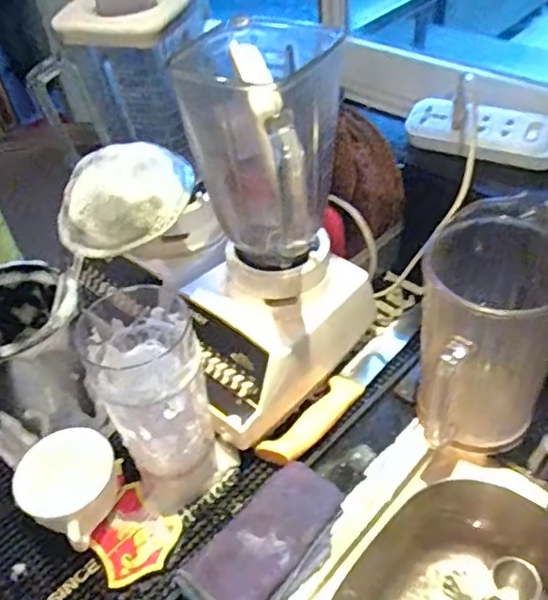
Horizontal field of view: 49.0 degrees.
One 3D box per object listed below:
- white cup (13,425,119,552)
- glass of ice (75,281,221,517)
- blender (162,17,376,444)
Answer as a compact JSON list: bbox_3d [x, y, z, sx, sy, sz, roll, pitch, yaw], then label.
[{"bbox_3d":[-0.182,0.180,0.558,0.085,0.070,0.100,-28,48,-21],"label":"white cup"},{"bbox_3d":[-0.102,0.099,0.539,0.083,0.188,0.086,-23,46,-16],"label":"glass of ice"},{"bbox_3d":[-0.023,-0.048,0.554,0.158,0.312,0.204,25,52,29],"label":"blender"}]

